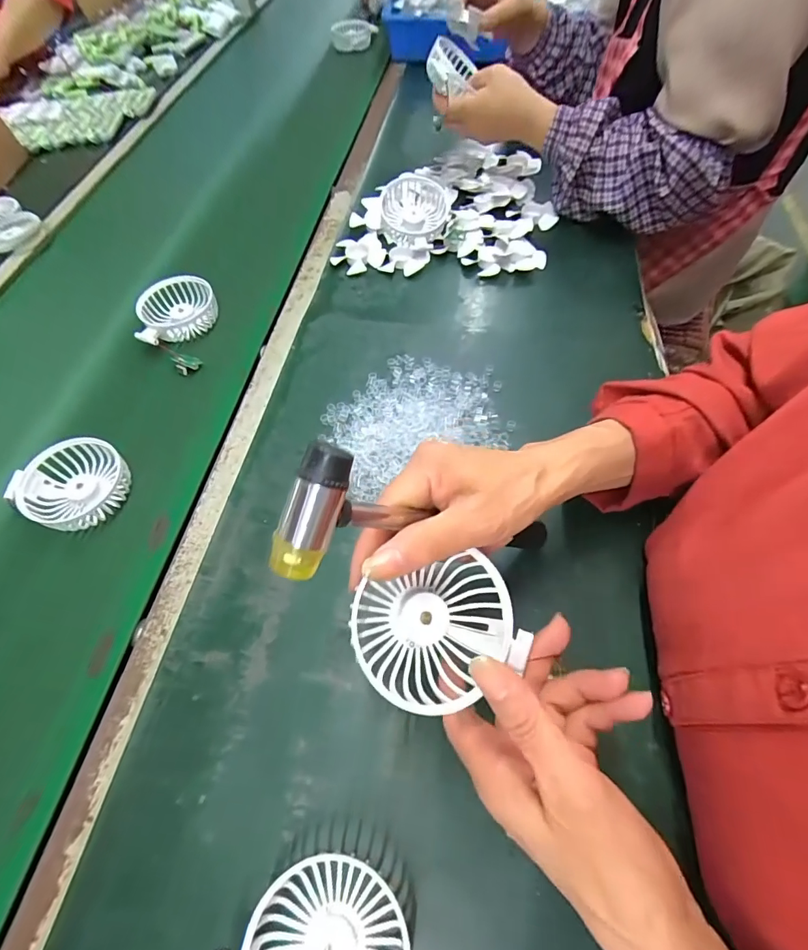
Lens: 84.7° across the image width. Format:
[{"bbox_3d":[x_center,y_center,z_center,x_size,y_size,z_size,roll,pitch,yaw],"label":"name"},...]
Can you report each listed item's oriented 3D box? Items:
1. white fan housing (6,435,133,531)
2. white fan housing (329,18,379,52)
[{"bbox_3d":[-0.313,0.008,0.421,0.091,0.028,0.086,-1,60,2],"label":"white fan housing"},{"bbox_3d":[-0.111,-0.973,0.979,0.098,0.040,0.081,2,60,3],"label":"white fan housing"}]

